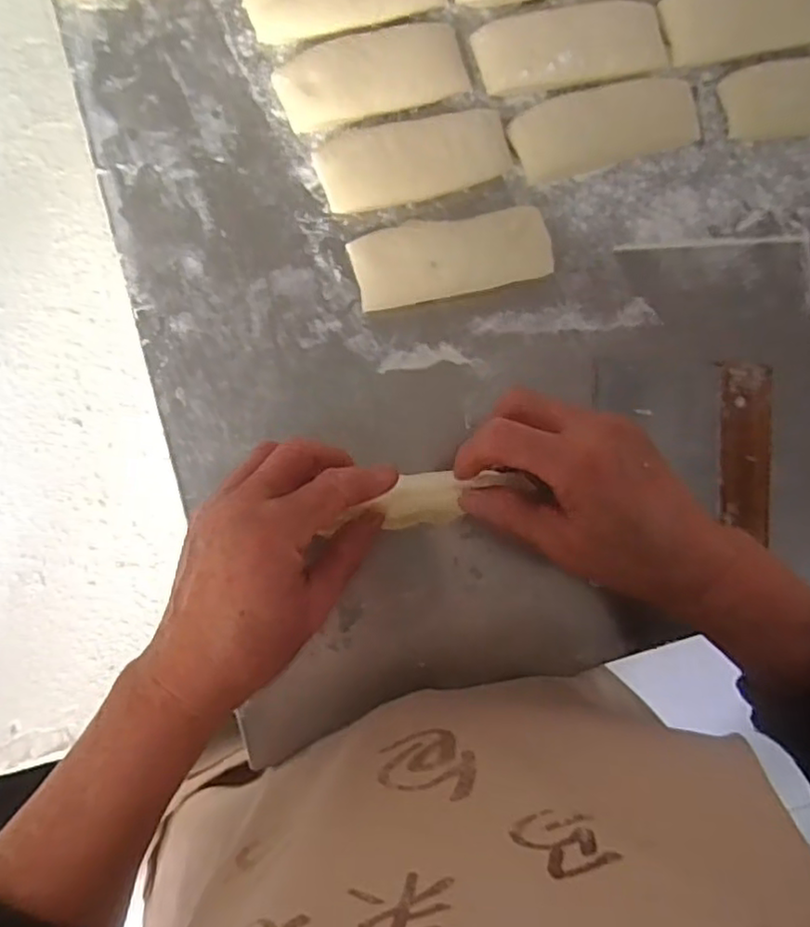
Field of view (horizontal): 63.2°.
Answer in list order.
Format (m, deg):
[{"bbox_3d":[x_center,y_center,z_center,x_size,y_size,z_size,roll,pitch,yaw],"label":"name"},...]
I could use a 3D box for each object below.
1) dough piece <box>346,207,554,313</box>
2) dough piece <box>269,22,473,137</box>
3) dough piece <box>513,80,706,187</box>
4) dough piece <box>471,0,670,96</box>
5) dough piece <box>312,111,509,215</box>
[{"bbox_3d":[0.030,-0.131,0.416,0.123,0.024,0.051,-12,87,-4],"label":"dough piece"},{"bbox_3d":[-0.019,-0.249,0.420,0.122,0.021,0.049,-19,88,-4],"label":"dough piece"},{"bbox_3d":[0.133,-0.222,0.433,0.124,0.012,0.047,-17,88,-4],"label":"dough piece"},{"bbox_3d":[0.111,-0.271,0.425,0.123,0.022,0.046,-13,87,-4],"label":"dough piece"},{"bbox_3d":[0.007,-0.193,0.418,0.122,0.023,0.048,-15,87,-4],"label":"dough piece"}]

